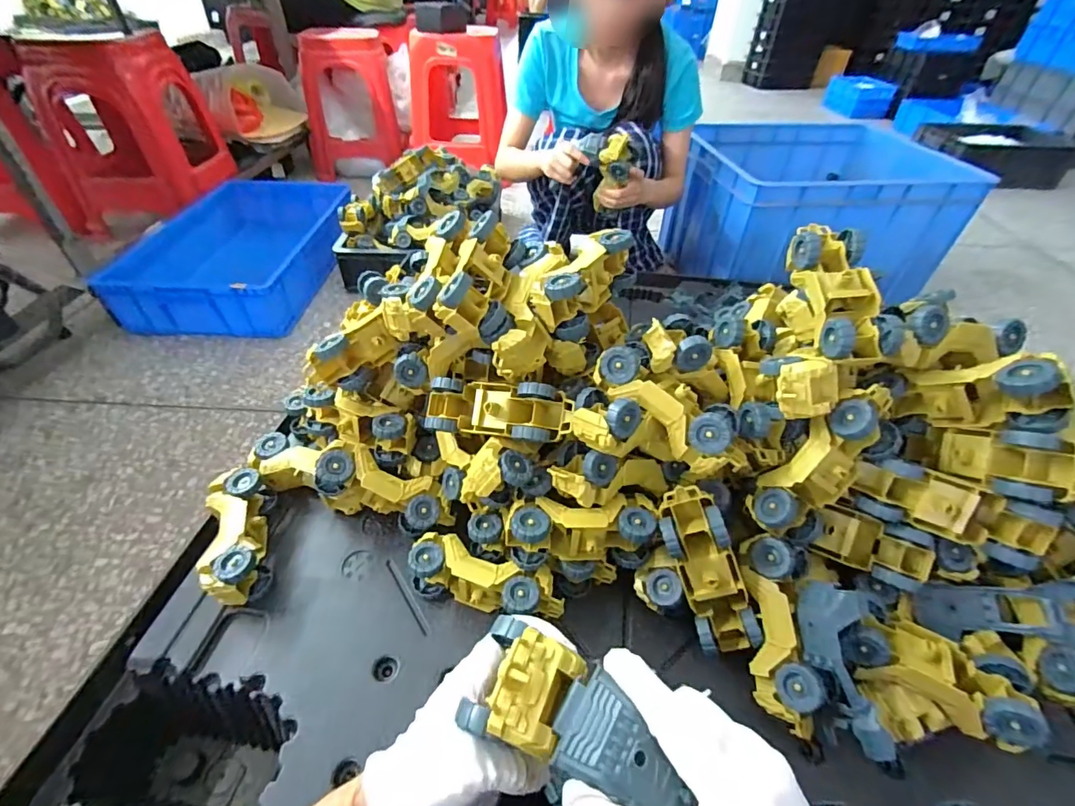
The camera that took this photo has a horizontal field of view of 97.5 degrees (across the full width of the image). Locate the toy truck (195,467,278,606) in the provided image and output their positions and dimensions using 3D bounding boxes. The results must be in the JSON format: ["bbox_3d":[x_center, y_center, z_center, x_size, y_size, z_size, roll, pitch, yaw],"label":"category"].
[{"bbox_3d":[-0.363,0.158,0.574,0.062,0.061,0.163,-15,47,-17],"label":"toy truck"}]

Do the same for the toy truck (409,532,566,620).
[{"bbox_3d":[-0.057,0.203,0.530,0.173,0.053,0.054,14,45,12],"label":"toy truck"}]

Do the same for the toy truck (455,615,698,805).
[{"bbox_3d":[0.024,0.168,0.245,0.112,0.036,0.052,23,48,18],"label":"toy truck"}]

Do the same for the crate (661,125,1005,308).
[{"bbox_3d":[0.662,-0.490,1.200,0.551,0.284,0.478,-3,44,-5],"label":"crate"}]

